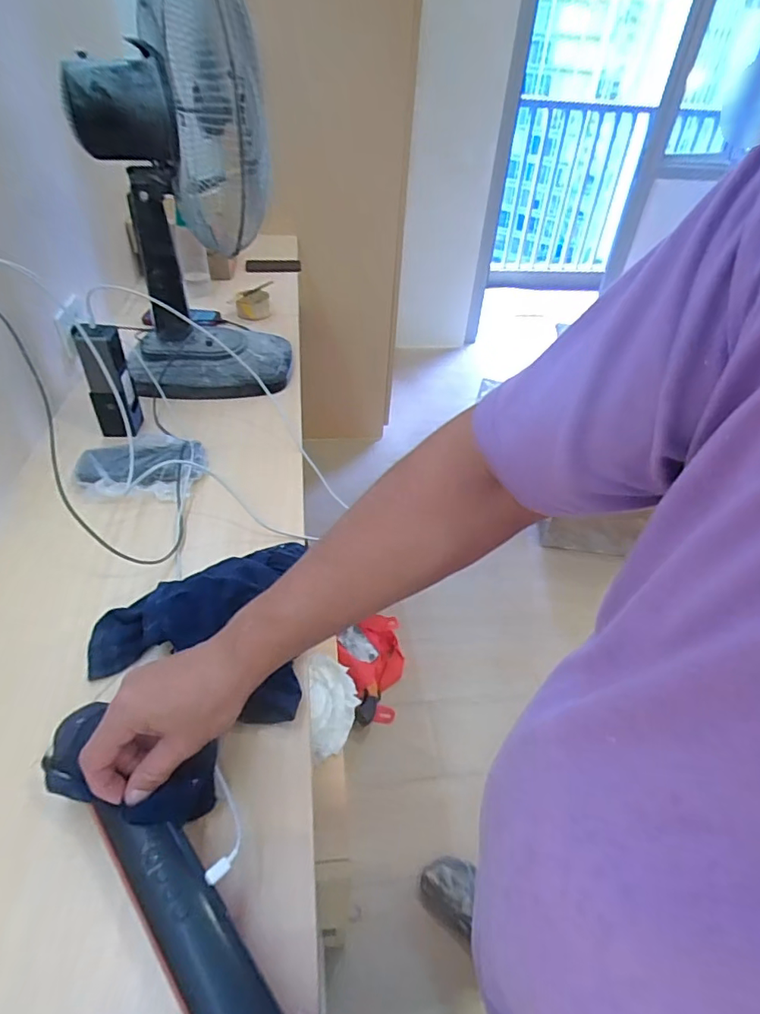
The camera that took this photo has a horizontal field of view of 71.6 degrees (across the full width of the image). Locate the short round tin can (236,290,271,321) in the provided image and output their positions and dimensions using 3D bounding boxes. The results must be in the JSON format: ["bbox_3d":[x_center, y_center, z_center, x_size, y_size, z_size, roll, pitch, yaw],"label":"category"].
[{"bbox_3d":[-0.301,-0.480,1.256,0.078,0.051,0.073,-4,41,-10],"label":"short round tin can"}]

